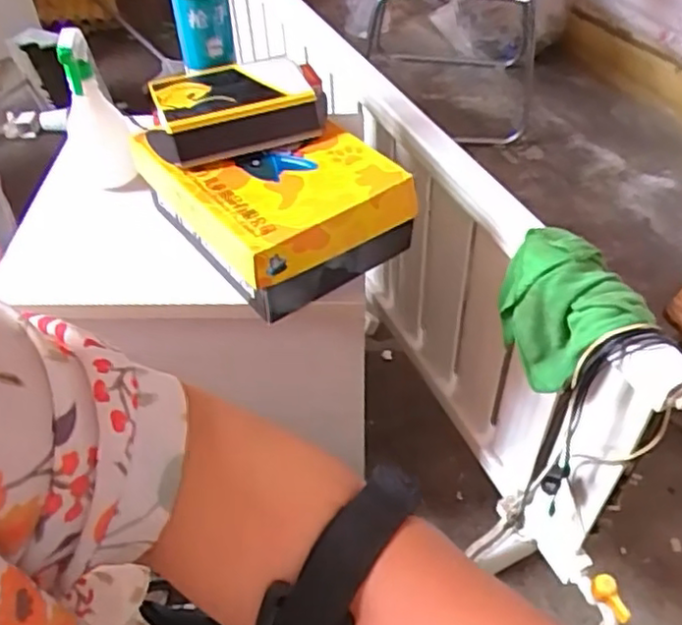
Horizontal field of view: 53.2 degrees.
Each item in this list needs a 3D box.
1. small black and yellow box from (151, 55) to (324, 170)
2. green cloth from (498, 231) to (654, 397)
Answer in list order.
[{"bbox_3d":[-0.112,-0.230,0.759,0.178,0.050,0.124,-13,48,-12],"label":"small black and yellow box"},{"bbox_3d":[0.237,0.006,0.740,0.077,0.151,0.149,-21,50,-18],"label":"green cloth"}]

